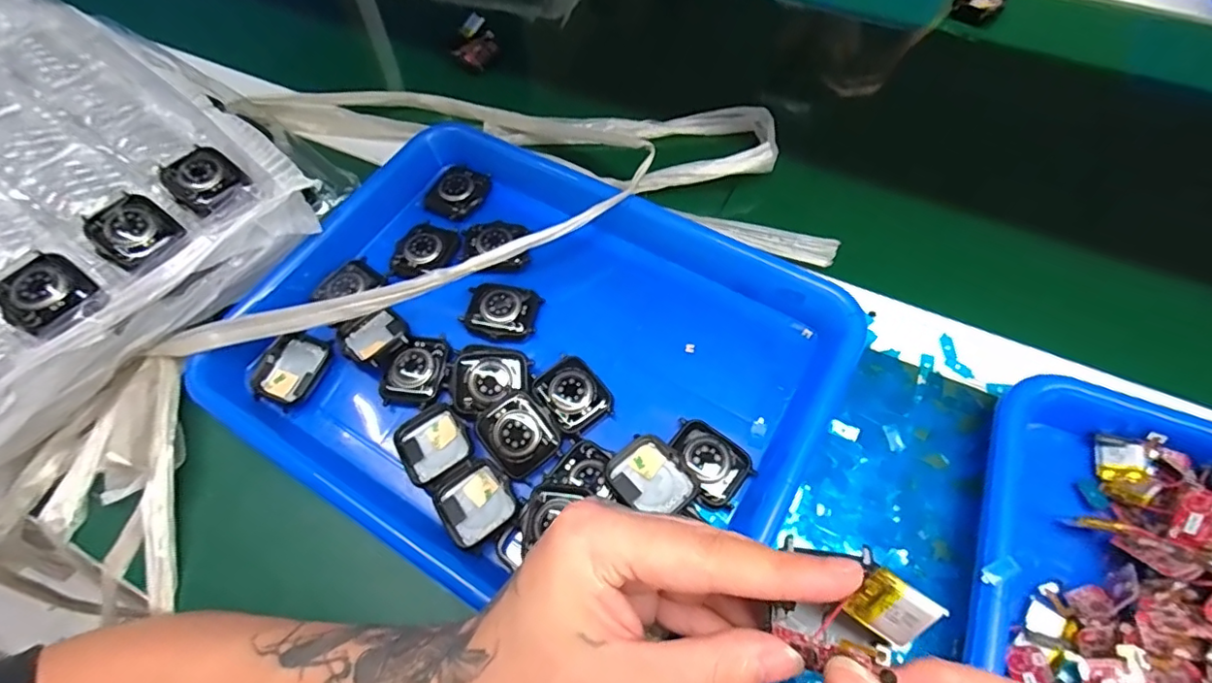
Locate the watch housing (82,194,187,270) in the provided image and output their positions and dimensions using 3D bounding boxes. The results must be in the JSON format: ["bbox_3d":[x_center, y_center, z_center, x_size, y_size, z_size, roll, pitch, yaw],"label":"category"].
[{"bbox_3d":[-0.273,-0.065,0.322,0.053,0.008,0.039,33,69,19],"label":"watch housing"}]

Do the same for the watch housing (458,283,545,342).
[{"bbox_3d":[-0.067,-0.018,0.353,0.046,0.014,0.036,10,63,9],"label":"watch housing"}]

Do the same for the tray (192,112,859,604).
[{"bbox_3d":[-0.045,0.003,0.331,0.325,0.040,0.259,29,67,17],"label":"tray"}]

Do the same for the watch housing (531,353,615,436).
[{"bbox_3d":[-0.020,0.031,0.326,0.035,0.012,0.042,-35,65,-14],"label":"watch housing"}]

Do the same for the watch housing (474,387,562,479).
[{"bbox_3d":[-0.049,0.050,0.308,0.036,0.010,0.041,-40,89,-14],"label":"watch housing"}]

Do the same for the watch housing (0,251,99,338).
[{"bbox_3d":[-0.299,-0.026,0.297,0.051,0.011,0.039,28,67,17],"label":"watch housing"}]

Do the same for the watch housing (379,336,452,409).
[{"bbox_3d":[-0.113,0.018,0.335,0.034,0.013,0.043,14,64,11],"label":"watch housing"}]

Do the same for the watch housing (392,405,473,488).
[{"bbox_3d":[-0.097,0.058,0.314,0.038,0.012,0.043,-37,66,-15],"label":"watch housing"}]

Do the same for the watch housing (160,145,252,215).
[{"bbox_3d":[-0.247,-0.100,0.341,0.049,0.010,0.038,38,71,21],"label":"watch housing"}]

